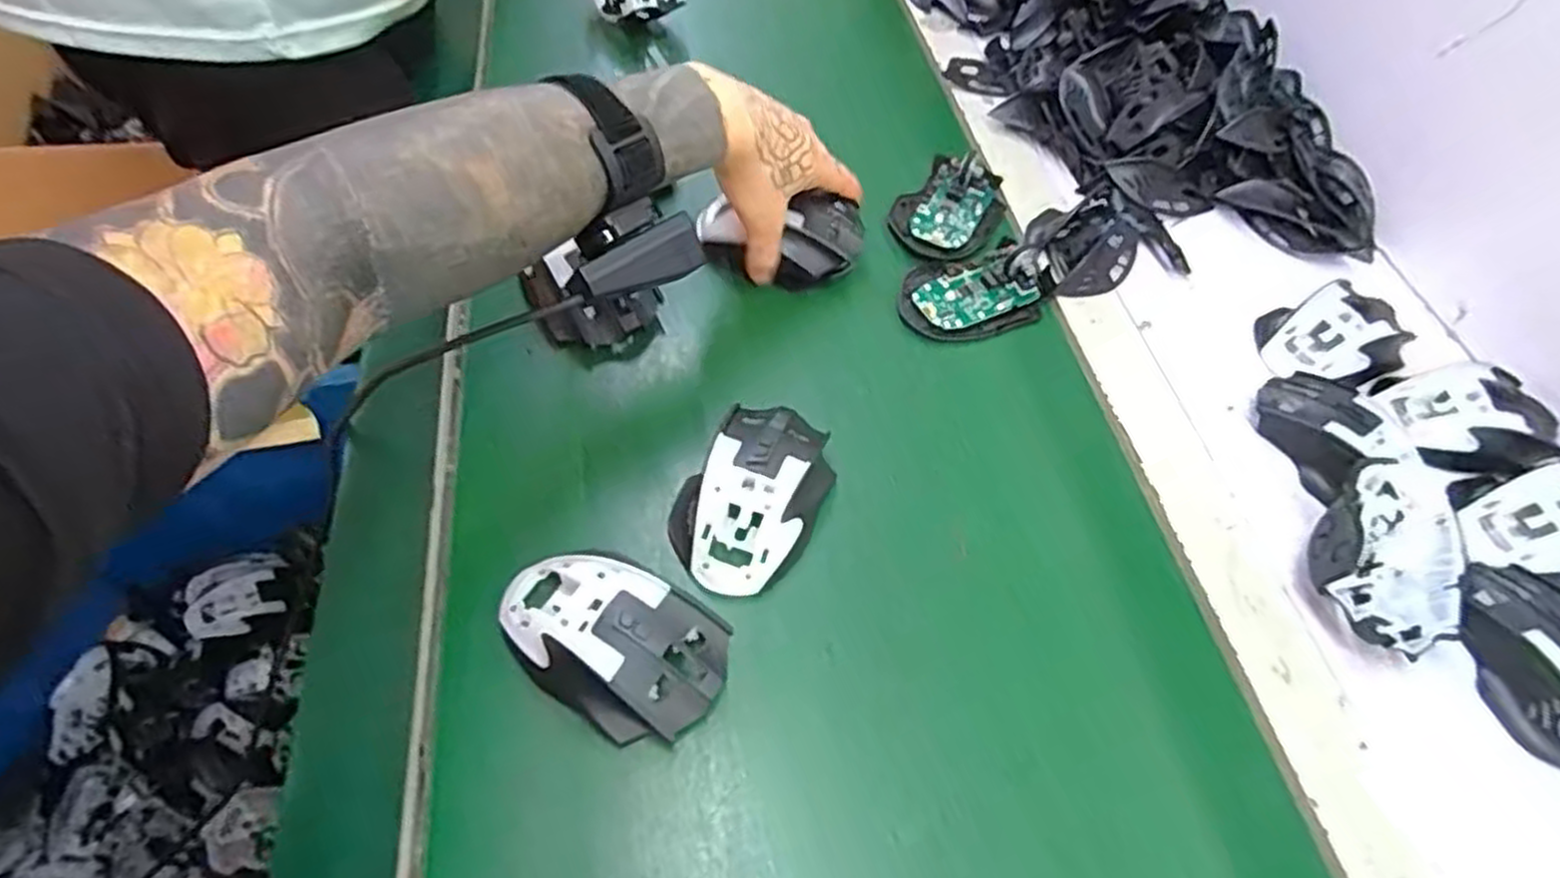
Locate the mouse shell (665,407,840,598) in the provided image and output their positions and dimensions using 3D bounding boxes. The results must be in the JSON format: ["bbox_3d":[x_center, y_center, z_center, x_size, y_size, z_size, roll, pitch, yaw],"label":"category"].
[{"bbox_3d":[-0.014,0.030,0.436,0.073,0.040,0.116,23,55,10],"label":"mouse shell"}]

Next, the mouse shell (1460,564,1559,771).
[{"bbox_3d":[0.404,0.117,0.411,0.063,0.031,0.109,-9,53,-9],"label":"mouse shell"}]

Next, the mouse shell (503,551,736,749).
[{"bbox_3d":[-0.081,0.093,0.378,0.115,0.030,0.069,27,56,18],"label":"mouse shell"}]

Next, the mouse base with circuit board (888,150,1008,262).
[{"bbox_3d":[0.131,-0.179,0.600,0.072,0.021,0.107,32,58,21],"label":"mouse base with circuit board"}]

